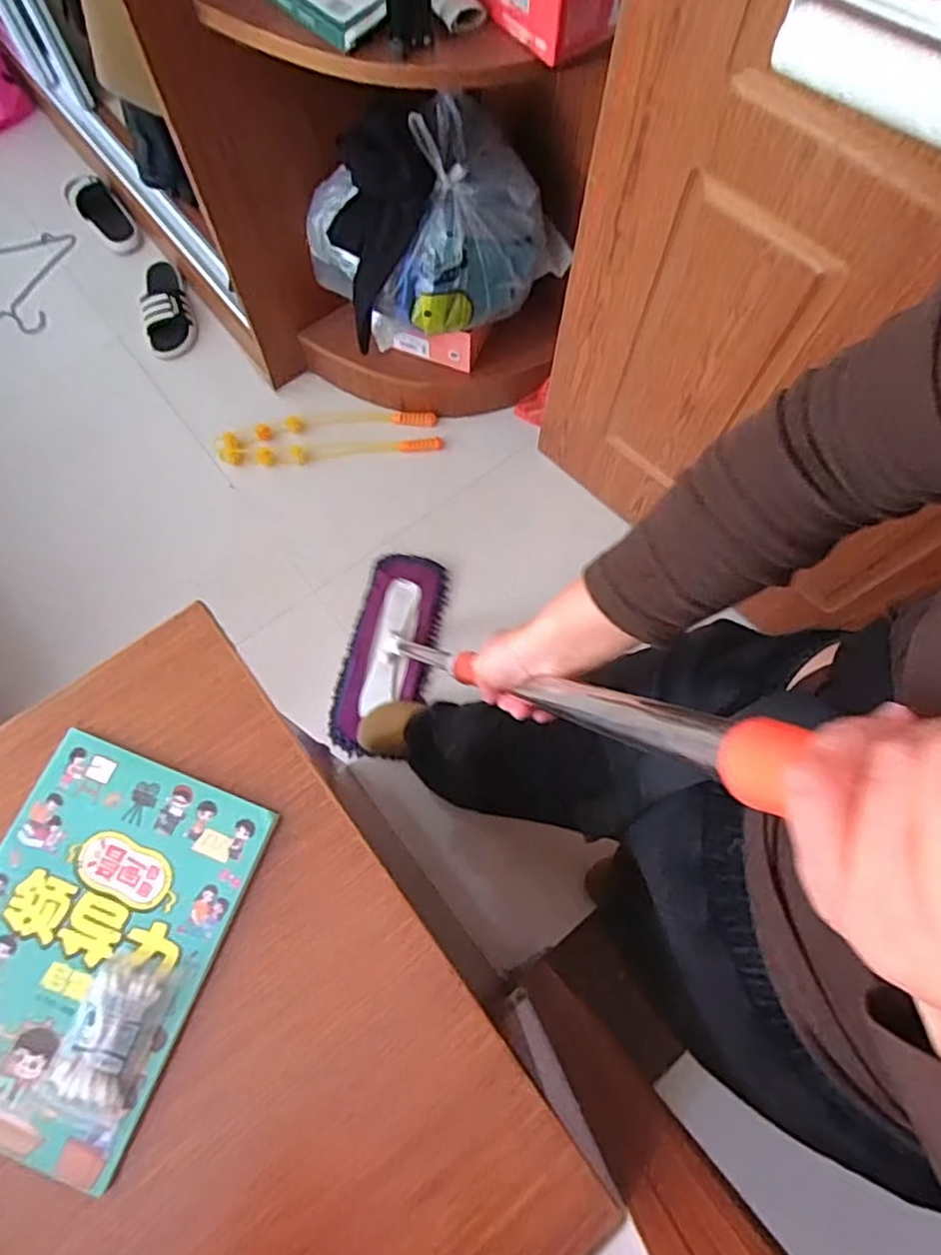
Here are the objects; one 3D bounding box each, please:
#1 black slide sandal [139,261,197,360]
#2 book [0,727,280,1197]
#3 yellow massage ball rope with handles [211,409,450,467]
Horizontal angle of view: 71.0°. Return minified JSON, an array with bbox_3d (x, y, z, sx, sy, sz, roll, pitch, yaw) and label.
[{"bbox_3d":[-0.713,-0.764,1.527,0.111,0.077,0.275,-16,73,-6],"label":"black slide sandal"},{"bbox_3d":[-0.256,0.207,0.437,0.167,0.015,0.235,21,73,6],"label":"book"},{"bbox_3d":[-0.307,-0.422,1.445,0.484,0.034,0.128,-3,72,-2],"label":"yellow massage ball rope with handles"}]

